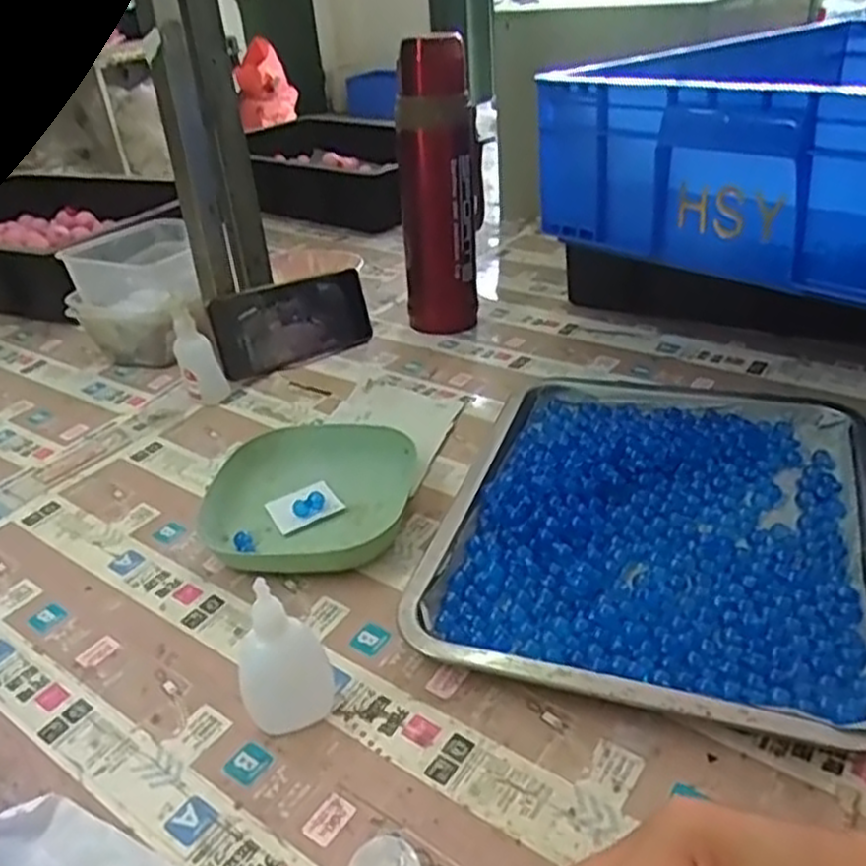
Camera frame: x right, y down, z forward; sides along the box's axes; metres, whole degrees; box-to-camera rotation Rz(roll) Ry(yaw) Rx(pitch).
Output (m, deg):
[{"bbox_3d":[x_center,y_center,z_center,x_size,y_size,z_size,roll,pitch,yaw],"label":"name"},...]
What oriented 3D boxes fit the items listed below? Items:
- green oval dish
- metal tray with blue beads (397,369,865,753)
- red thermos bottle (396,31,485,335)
[{"bbox_3d":[-0.088,0.043,0.559,0.148,0.033,0.135,-6,32,-1],"label":"green oval dish"},{"bbox_3d":[0.151,0.050,0.515,0.263,0.032,0.328,7,34,19],"label":"metal tray with blue beads"},{"bbox_3d":[0.006,-0.237,0.772,0.082,0.272,0.063,-6,32,-1],"label":"red thermos bottle"}]

